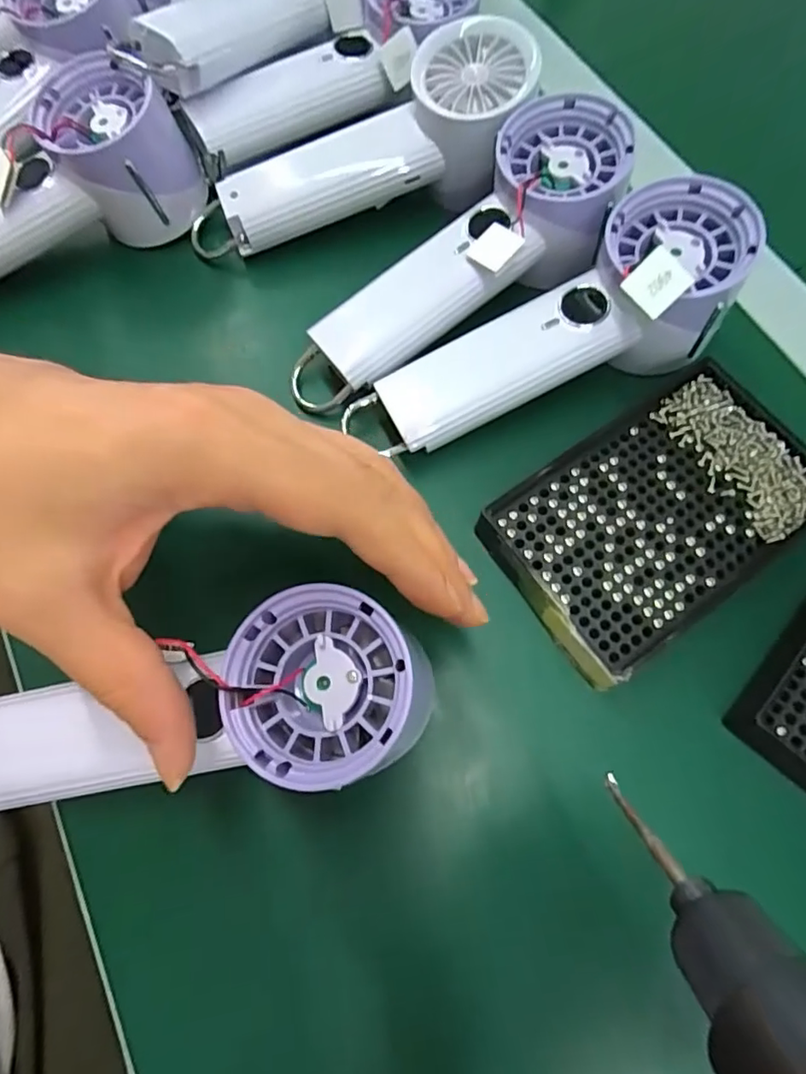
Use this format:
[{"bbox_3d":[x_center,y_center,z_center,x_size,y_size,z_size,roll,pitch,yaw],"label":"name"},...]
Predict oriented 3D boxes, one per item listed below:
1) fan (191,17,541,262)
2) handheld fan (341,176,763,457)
[{"bbox_3d":[-0.022,-0.198,0.306,0.194,0.053,0.062,-20,70,10],"label":"fan"},{"bbox_3d":[0.064,-0.091,0.259,0.193,0.056,0.061,-27,71,5],"label":"handheld fan"}]

